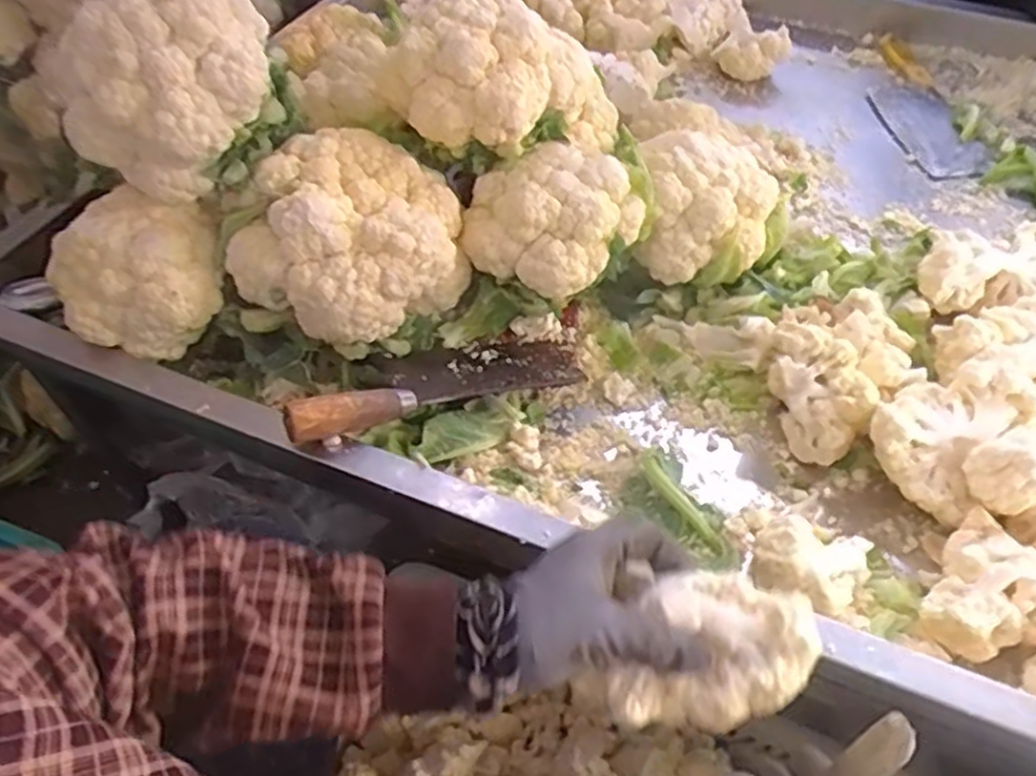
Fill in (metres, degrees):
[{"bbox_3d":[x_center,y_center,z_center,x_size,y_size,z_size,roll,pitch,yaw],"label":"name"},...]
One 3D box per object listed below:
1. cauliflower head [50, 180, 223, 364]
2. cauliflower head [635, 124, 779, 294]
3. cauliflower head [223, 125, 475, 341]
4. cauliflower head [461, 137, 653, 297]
[{"bbox_3d":[-0.316,-0.088,0.655,0.134,0.104,0.110,-26,55,-22],"label":"cauliflower head"},{"bbox_3d":[0.190,-0.171,0.760,0.150,0.117,0.120,7,50,4],"label":"cauliflower head"},{"bbox_3d":[-0.143,-0.129,0.663,0.173,0.116,0.155,21,52,15],"label":"cauliflower head"},{"bbox_3d":[0.030,-0.153,0.682,0.142,0.095,0.109,21,53,16],"label":"cauliflower head"}]

